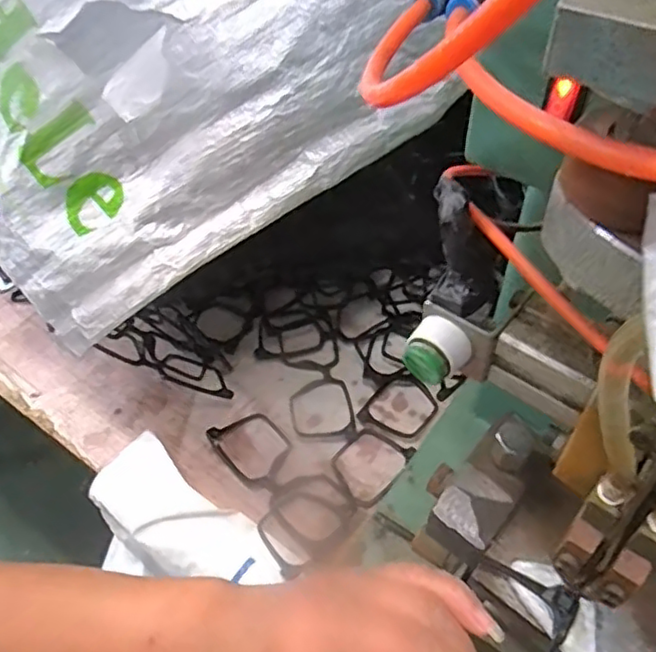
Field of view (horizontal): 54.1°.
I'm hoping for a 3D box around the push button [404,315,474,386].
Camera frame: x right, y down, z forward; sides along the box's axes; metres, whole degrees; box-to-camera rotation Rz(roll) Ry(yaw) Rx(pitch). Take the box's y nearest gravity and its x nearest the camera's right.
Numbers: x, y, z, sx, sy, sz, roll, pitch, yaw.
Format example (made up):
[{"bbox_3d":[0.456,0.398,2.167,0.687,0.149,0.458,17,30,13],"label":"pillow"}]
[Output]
[{"bbox_3d":[0.042,0.010,0.248,0.021,0.015,0.021,29,58,24],"label":"push button"}]

